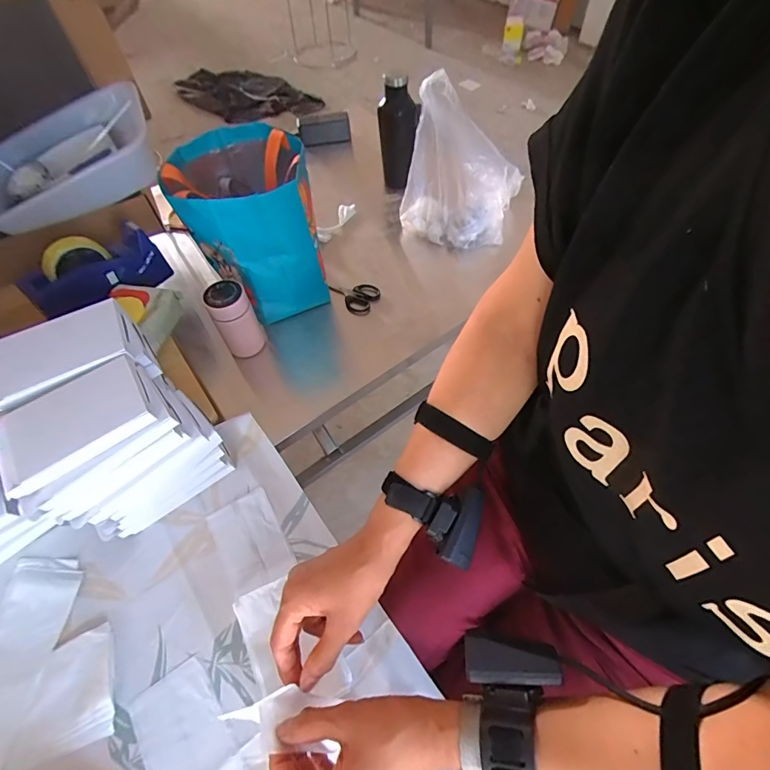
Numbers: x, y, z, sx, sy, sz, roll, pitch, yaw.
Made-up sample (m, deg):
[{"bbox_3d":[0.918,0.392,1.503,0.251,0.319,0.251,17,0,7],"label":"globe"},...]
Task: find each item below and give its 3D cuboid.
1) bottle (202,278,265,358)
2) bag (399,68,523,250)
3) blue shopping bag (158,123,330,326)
[{"bbox_3d":[-0.241,-0.103,0.702,0.063,0.125,0.055,-26,59,-13],"label":"bottle"},{"bbox_3d":[0.147,-0.410,0.832,0.206,0.228,0.162,18,60,15],"label":"bag"},{"bbox_3d":[-0.225,-0.280,0.751,0.206,0.245,0.245,-11,57,-4],"label":"blue shopping bag"}]

